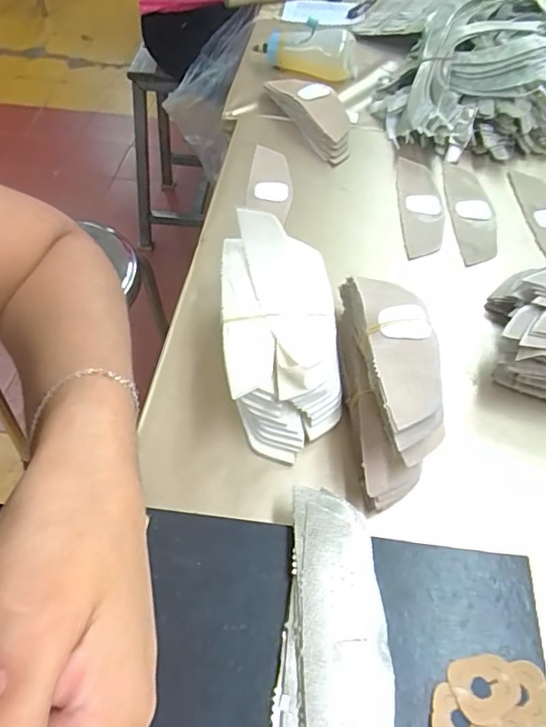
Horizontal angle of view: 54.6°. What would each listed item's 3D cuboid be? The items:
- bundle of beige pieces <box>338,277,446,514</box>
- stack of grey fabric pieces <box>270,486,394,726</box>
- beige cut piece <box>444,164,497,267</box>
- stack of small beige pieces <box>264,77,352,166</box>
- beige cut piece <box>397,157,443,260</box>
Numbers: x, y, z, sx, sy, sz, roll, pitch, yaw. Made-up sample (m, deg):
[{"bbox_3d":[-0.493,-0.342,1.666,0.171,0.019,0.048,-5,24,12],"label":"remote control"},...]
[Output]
[{"bbox_3d":[0.093,0.008,0.434,0.057,0.080,0.198,0,54,-3],"label":"bundle of beige pieces"},{"bbox_3d":[0.038,0.174,0.325,0.066,0.016,0.187,7,54,2],"label":"stack of grey fabric pieces"},{"bbox_3d":[0.235,-0.179,0.622,0.047,0.004,0.175,4,54,0],"label":"beige cut piece"},{"bbox_3d":[0.058,-0.341,0.714,0.064,0.042,0.187,-21,58,-17],"label":"stack of small beige pieces"},{"bbox_3d":[0.176,-0.188,0.630,0.047,0.009,0.185,6,54,0],"label":"beige cut piece"}]

